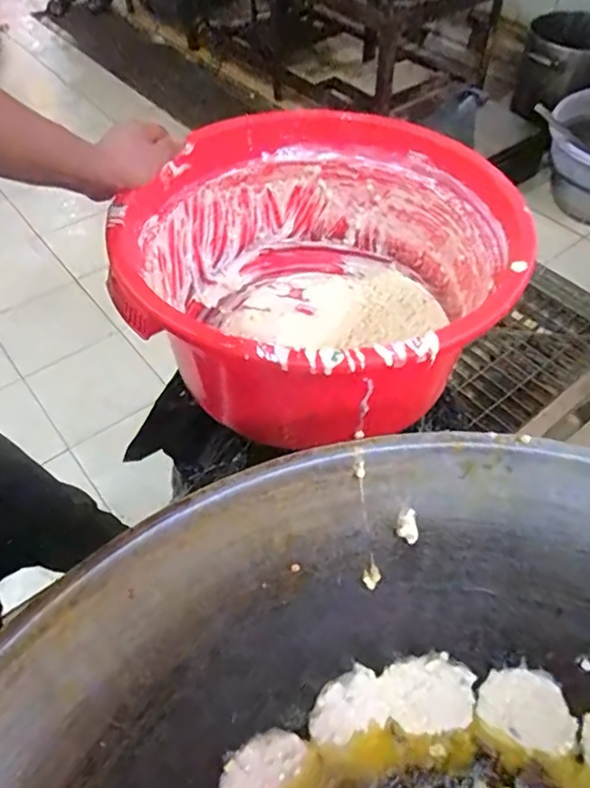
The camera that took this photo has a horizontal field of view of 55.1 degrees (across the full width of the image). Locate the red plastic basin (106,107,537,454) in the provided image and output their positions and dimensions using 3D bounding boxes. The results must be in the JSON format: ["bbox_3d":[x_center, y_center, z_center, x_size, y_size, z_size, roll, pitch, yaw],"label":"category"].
[{"bbox_3d":[0.018,-0.141,0.684,0.404,0.218,0.431,0,54,0],"label":"red plastic basin"}]

